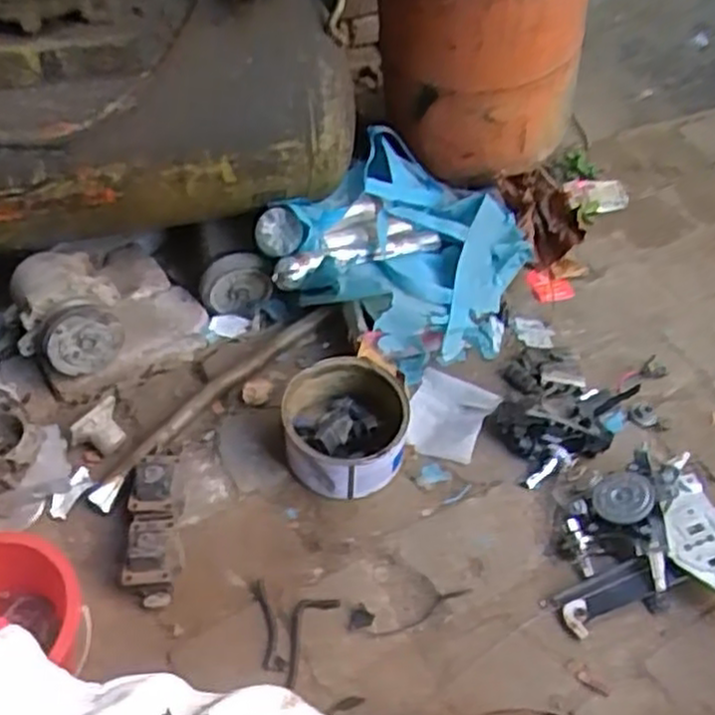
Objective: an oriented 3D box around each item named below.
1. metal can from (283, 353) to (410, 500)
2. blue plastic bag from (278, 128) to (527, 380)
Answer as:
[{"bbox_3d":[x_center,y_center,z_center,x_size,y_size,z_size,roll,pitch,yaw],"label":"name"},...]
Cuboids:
[{"bbox_3d":[-0.014,0.092,0.966,0.148,0.095,0.160,0,51,0],"label":"metal can"},{"bbox_3d":[0.090,-0.161,1.148,0.313,0.167,0.336,28,56,23],"label":"blue plastic bag"}]

